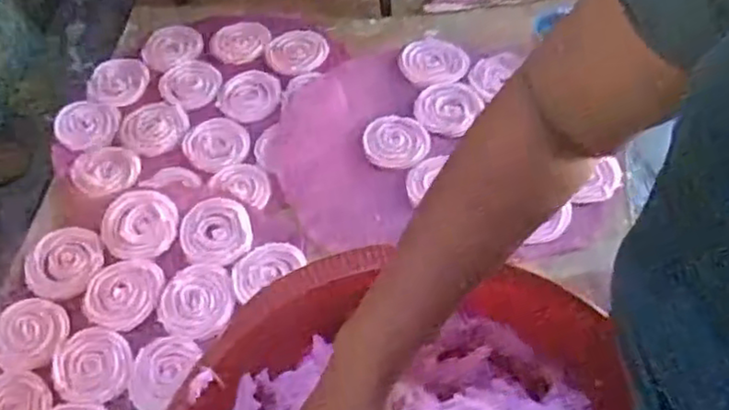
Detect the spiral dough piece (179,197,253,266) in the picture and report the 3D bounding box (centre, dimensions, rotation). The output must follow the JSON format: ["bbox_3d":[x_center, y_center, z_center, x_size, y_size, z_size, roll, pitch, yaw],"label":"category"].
[{"bbox_3d":[-0.157,0.029,0.726,0.072,0.020,0.078,-2,57,4],"label":"spiral dough piece"}]

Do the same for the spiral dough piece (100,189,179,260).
[{"bbox_3d":[-0.242,0.021,0.736,0.080,0.008,0.073,-4,77,-1],"label":"spiral dough piece"}]

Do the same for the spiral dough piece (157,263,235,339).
[{"bbox_3d":[-0.168,0.094,0.682,0.074,0.005,0.080,-2,57,4],"label":"spiral dough piece"}]

